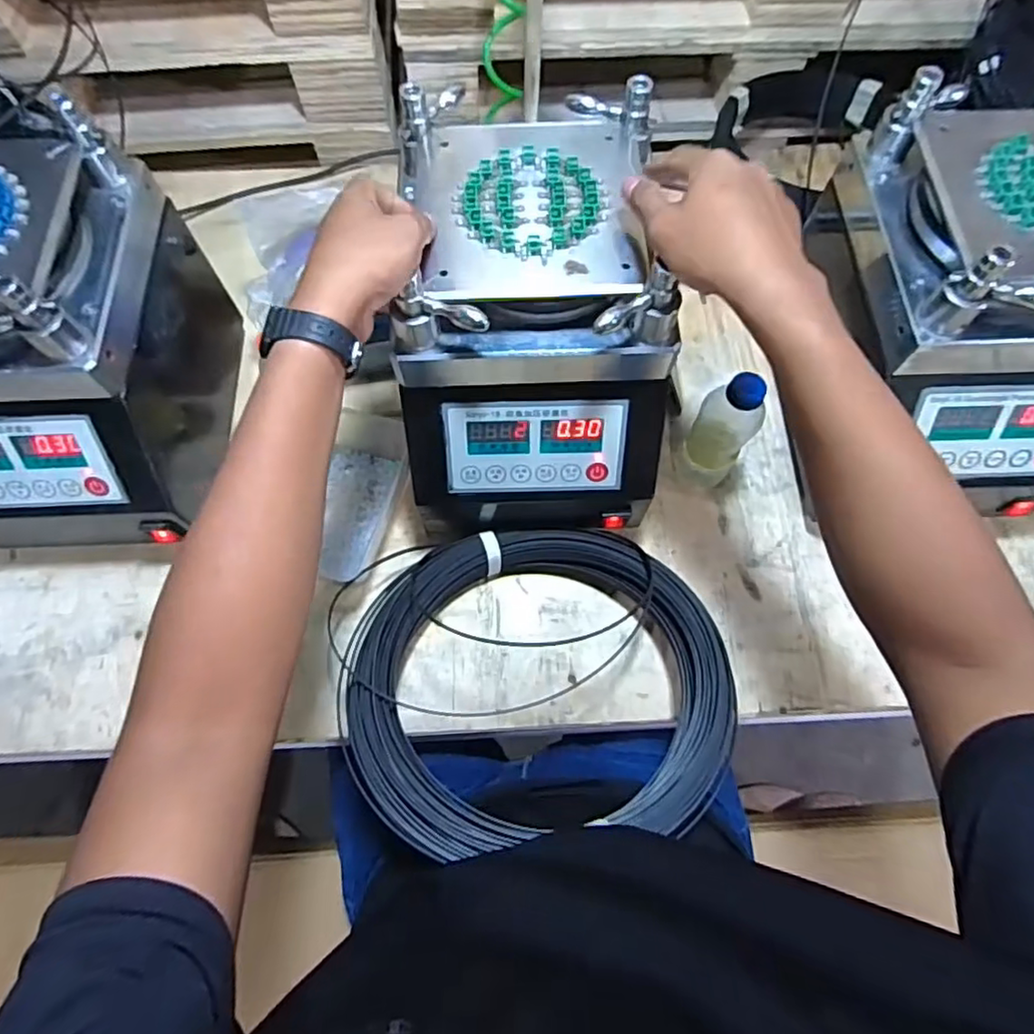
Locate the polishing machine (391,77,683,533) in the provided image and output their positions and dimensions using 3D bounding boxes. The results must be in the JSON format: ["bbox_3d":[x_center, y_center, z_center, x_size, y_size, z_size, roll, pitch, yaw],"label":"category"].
[{"bbox_3d":[0.016,-0.148,0.544,0.209,0.235,0.252,1,70,1],"label":"polishing machine"}]

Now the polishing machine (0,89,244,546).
[{"bbox_3d":[-0.422,-0.156,0.572,0.213,0.278,0.298,-3,70,0],"label":"polishing machine"}]

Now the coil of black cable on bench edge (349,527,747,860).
[{"bbox_3d":[0.022,0.128,0.528,0.305,0.056,0.280,-4,52,-4],"label":"coil of black cable on bench edge"}]

